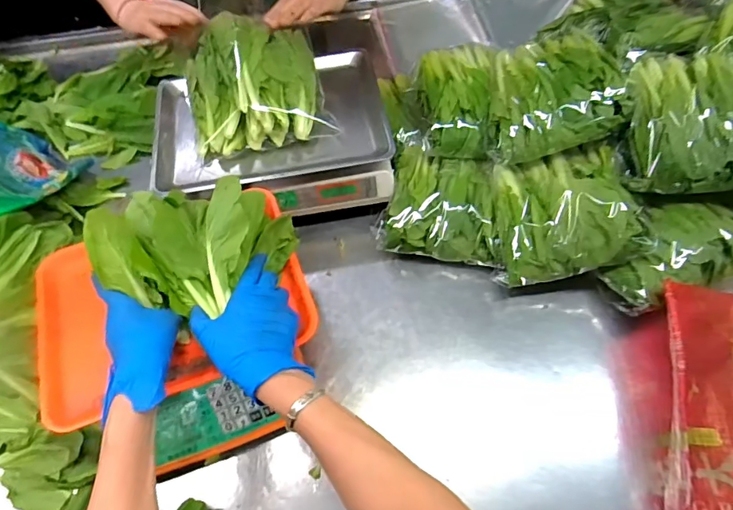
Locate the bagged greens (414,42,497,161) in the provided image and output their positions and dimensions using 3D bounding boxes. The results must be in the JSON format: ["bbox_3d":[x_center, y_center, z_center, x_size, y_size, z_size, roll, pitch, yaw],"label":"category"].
[{"bbox_3d":[0.133,-0.240,0.734,0.111,0.056,0.201,5,60,7],"label":"bagged greens"}]

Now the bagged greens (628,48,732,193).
[{"bbox_3d":[0.508,-0.181,0.637,0.330,0.085,0.182,-3,60,2],"label":"bagged greens"}]

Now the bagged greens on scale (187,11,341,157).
[{"bbox_3d":[-0.165,-0.257,0.709,0.188,0.082,0.204,-16,60,-5],"label":"bagged greens on scale"}]

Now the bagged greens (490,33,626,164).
[{"bbox_3d":[0.256,-0.232,0.671,0.167,0.075,0.197,-1,60,3],"label":"bagged greens"}]

